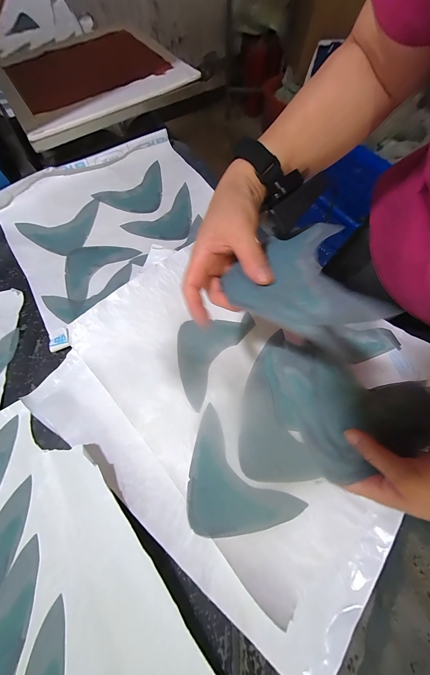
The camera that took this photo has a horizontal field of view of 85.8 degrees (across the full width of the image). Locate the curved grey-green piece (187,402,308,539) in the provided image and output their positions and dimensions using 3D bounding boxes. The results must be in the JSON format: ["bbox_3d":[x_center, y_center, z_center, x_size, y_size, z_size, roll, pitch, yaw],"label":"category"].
[{"bbox_3d":[0.014,0.201,0.312,0.167,0.008,0.116,41,74,16],"label":"curved grey-green piece"}]

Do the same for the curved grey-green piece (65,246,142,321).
[{"bbox_3d":[-0.260,-0.140,0.469,0.119,0.007,0.178,31,71,13],"label":"curved grey-green piece"}]

